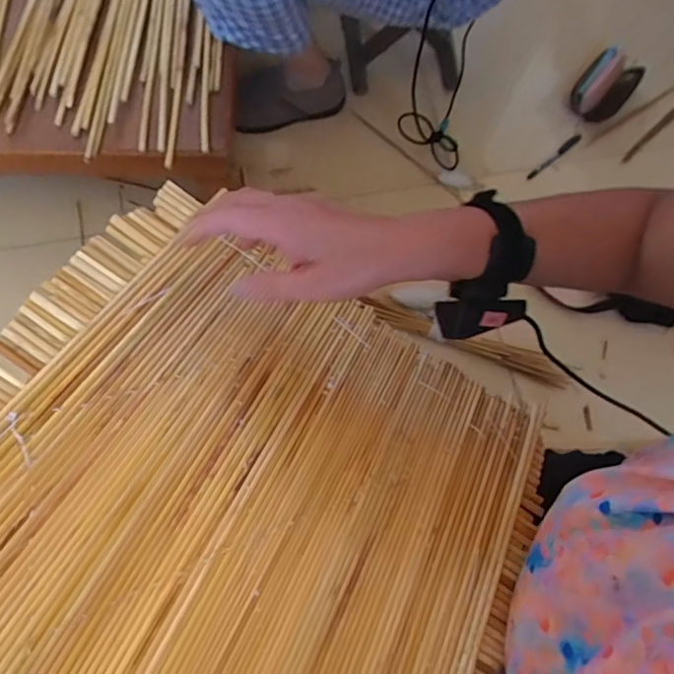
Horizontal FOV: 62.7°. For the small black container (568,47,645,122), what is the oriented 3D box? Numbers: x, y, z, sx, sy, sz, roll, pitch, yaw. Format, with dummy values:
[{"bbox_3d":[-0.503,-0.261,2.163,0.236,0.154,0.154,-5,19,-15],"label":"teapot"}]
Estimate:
[{"bbox_3d":[0.549,-0.516,1.120,0.100,0.051,0.168,35,75,9],"label":"small black container"}]

